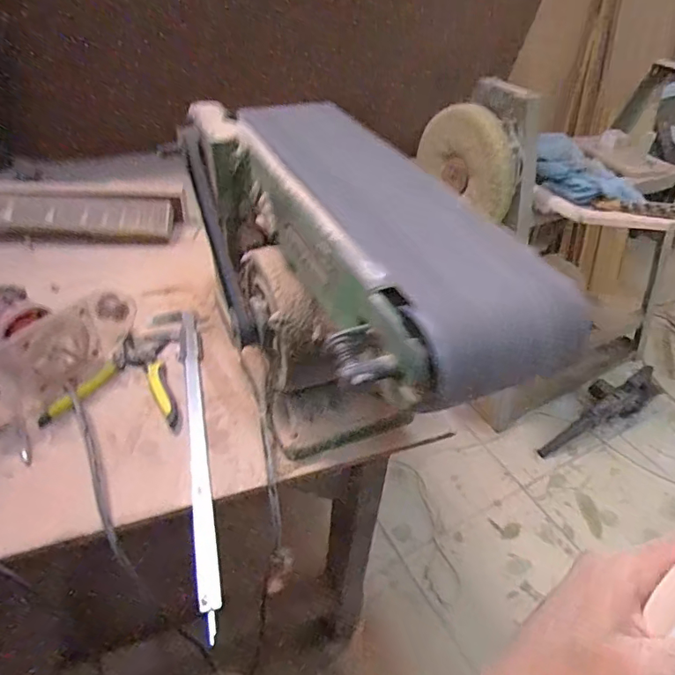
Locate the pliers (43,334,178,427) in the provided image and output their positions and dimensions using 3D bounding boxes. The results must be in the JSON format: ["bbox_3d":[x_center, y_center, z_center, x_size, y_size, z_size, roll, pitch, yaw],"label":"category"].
[{"bbox_3d":[-0.252,0.047,0.579,0.142,0.013,0.140,1,41,-4],"label":"pliers"}]

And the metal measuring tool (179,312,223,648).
[{"bbox_3d":[-0.151,0.103,0.526,0.022,0.016,0.401,-8,43,-14],"label":"metal measuring tool"}]

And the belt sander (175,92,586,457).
[{"bbox_3d":[-0.009,-0.029,0.477,0.160,0.265,0.406,-16,45,-23],"label":"belt sander"}]

